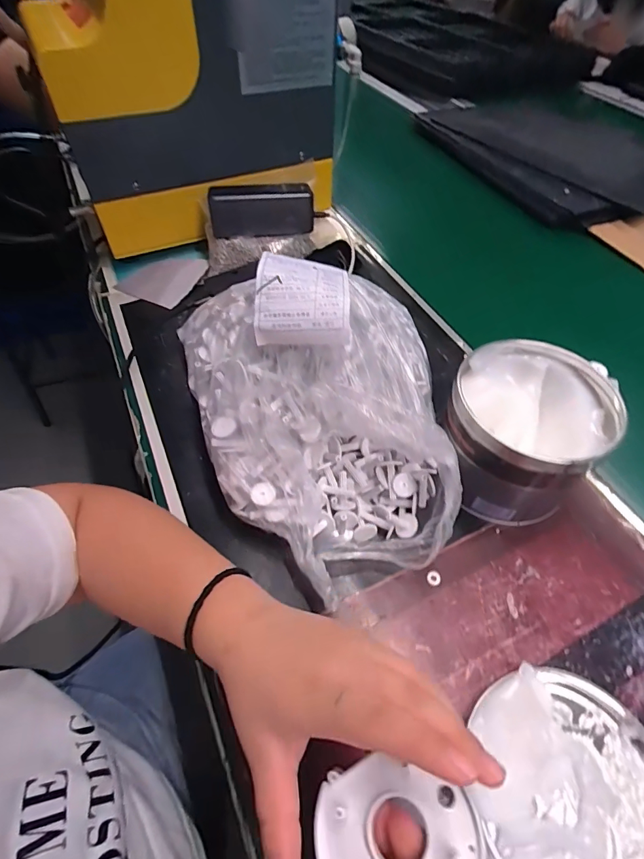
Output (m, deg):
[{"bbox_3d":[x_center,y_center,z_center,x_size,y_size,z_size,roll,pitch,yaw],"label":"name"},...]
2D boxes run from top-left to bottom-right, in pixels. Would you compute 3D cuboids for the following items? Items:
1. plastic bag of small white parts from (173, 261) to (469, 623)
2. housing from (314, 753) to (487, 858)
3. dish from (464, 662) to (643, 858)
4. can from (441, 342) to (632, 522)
[{"bbox_3d":[0.006,-0.020,0.355,0.207,0.148,0.259,-14,55,-12],"label":"plastic bag of small white parts"},{"bbox_3d":[0.033,0.179,0.189,0.069,0.015,0.051,-17,48,1],"label":"housing"},{"bbox_3d":[0.156,0.220,0.256,0.120,0.027,0.126,1,54,-1],"label":"dish"},{"bbox_3d":[0.168,0.002,0.373,0.122,0.102,0.125,1,54,-1],"label":"can"}]

